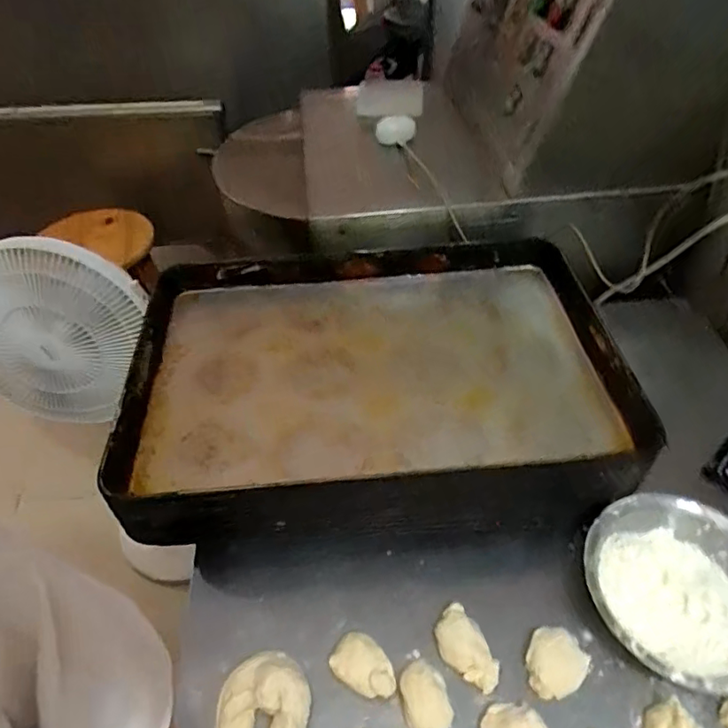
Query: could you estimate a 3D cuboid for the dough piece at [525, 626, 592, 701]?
[{"bbox_3d":[0.186,0.296,0.546,0.054,0.025,0.062,32,54,29],"label":"dough piece"}]

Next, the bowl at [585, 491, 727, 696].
[{"bbox_3d":[0.329,0.237,0.579,0.186,0.058,0.189,-1,45,1],"label":"bowl"}]

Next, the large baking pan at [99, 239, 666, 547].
[{"bbox_3d":[0.011,0.008,0.740,0.605,0.088,0.414,-3,45,-1],"label":"large baking pan"}]

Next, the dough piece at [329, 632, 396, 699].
[{"bbox_3d":[0.002,0.300,0.548,0.065,0.027,0.045,28,52,26],"label":"dough piece"}]

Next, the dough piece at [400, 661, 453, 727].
[{"bbox_3d":[0.058,0.319,0.525,0.042,0.026,0.063,-6,45,-5],"label":"dough piece"}]

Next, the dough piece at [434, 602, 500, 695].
[{"bbox_3d":[0.102,0.286,0.556,0.045,0.025,0.076,-26,50,-22],"label":"dough piece"}]

